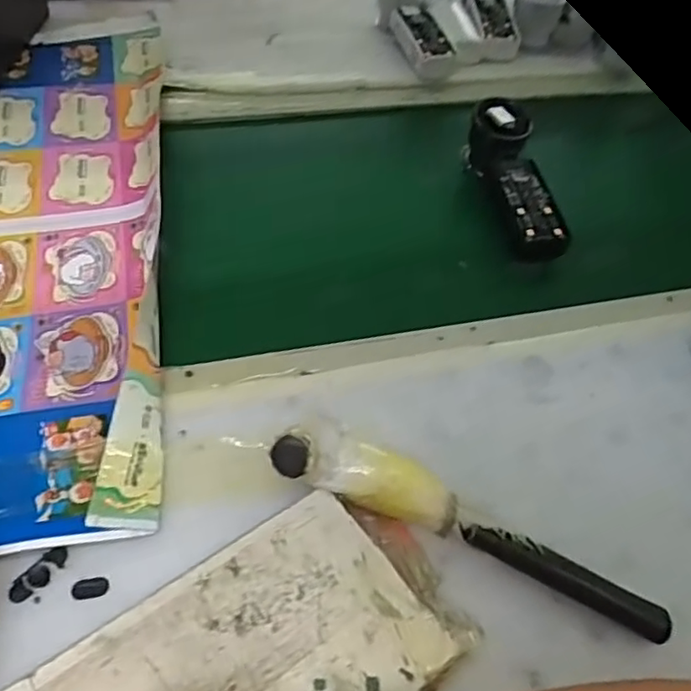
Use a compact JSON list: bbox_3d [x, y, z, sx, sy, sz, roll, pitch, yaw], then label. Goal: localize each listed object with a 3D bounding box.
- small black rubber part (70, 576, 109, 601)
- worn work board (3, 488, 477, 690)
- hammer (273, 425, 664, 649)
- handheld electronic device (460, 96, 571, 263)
[{"bbox_3d":[-0.131,0.123,0.329,0.018,0.004,0.010,-5,51,-10],"label":"small black rubber part"},{"bbox_3d":[-0.061,0.160,0.292,0.214,0.021,0.109,-28,58,-27],"label":"worn work board"},{"bbox_3d":[0.066,0.095,0.340,0.213,0.050,0.031,18,50,9],"label":"hammer"},{"bbox_3d":[0.151,-0.148,0.549,0.052,0.044,0.160,-5,51,-10],"label":"handheld electronic device"}]

